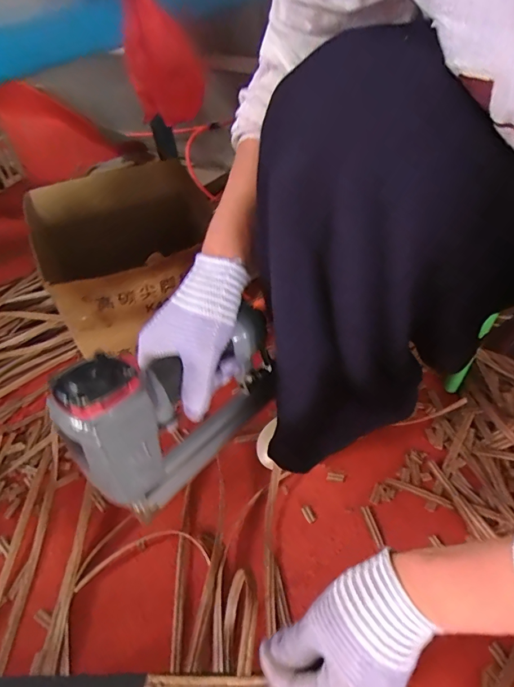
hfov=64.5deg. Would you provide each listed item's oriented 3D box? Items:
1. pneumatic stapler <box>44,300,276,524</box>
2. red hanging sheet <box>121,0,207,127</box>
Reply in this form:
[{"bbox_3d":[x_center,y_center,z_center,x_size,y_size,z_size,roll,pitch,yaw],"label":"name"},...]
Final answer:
[{"bbox_3d":[-0.062,0.042,0.368,0.058,0.159,0.212,30,54,27],"label":"pneumatic stapler"},{"bbox_3d":[-0.119,-0.367,0.524,0.045,0.146,0.124,12,50,15],"label":"red hanging sheet"}]

